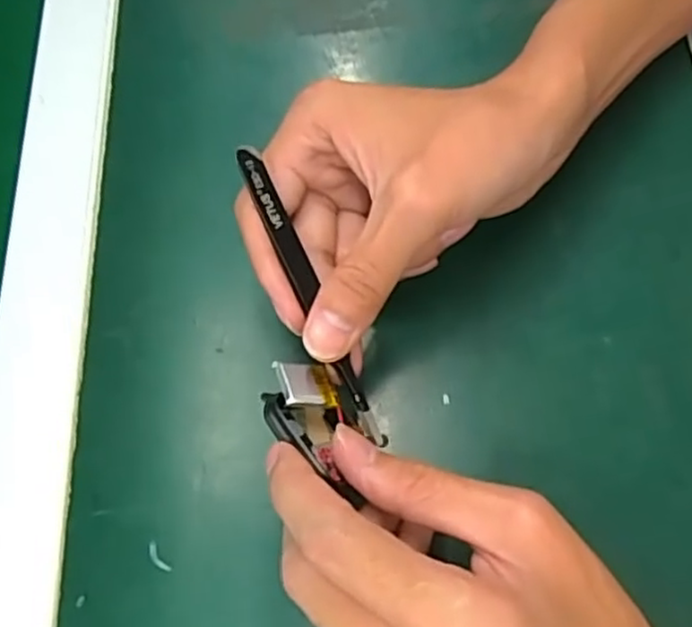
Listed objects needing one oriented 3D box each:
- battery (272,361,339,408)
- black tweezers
[{"bbox_3d":[-0.014,0.025,0.254,0.021,0.004,0.018,4,45,-30],"label":"battery"},{"bbox_3d":[-0.016,-0.013,0.260,0.009,0.005,0.105,-24,87,-7],"label":"black tweezers"}]

